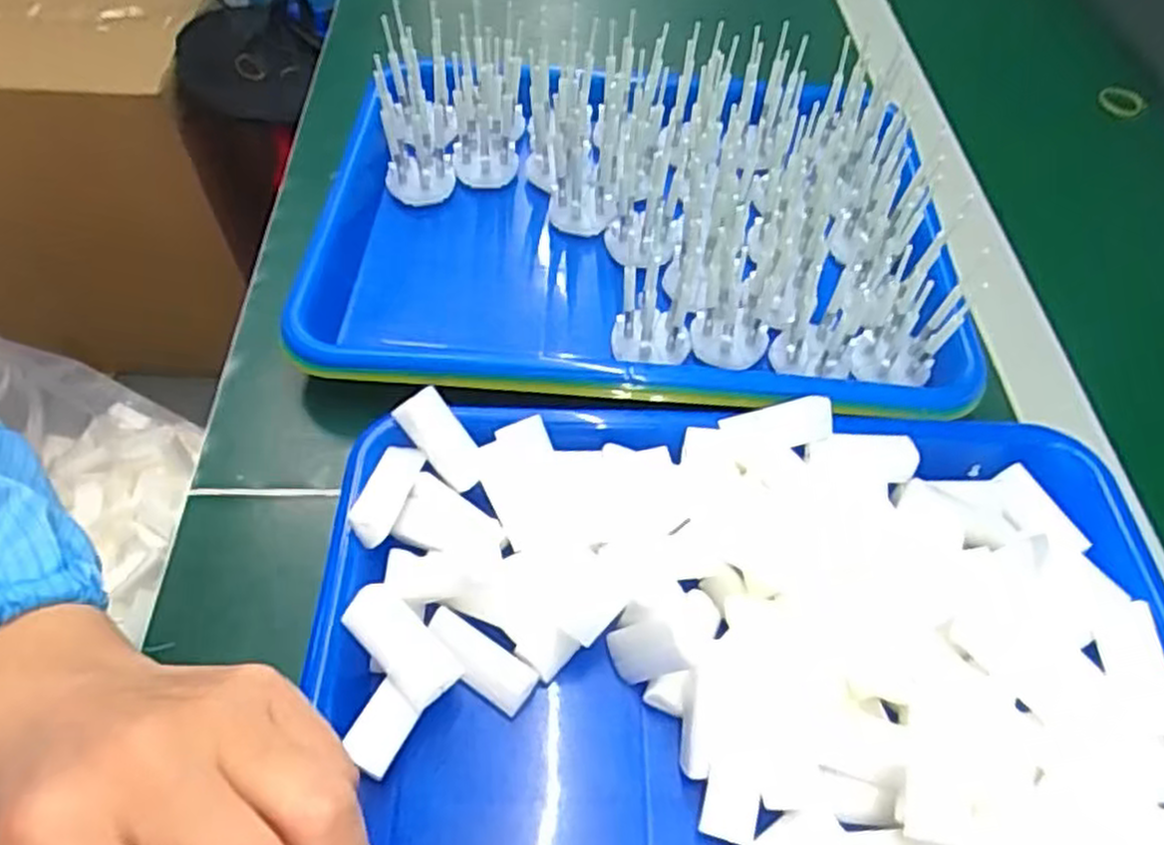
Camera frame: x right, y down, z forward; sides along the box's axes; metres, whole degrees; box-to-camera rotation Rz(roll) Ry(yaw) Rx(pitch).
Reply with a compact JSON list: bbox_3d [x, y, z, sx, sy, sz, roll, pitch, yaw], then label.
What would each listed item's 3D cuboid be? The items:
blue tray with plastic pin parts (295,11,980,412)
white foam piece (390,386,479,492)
[{"bbox_3d":[0.024,-0.118,0.402,0.335,0.055,0.241,4,57,4],"label":"blue tray with plastic pin parts"},{"bbox_3d":[-0.060,0.009,0.332,0.020,0.011,0.045,-36,88,-20],"label":"white foam piece"}]

